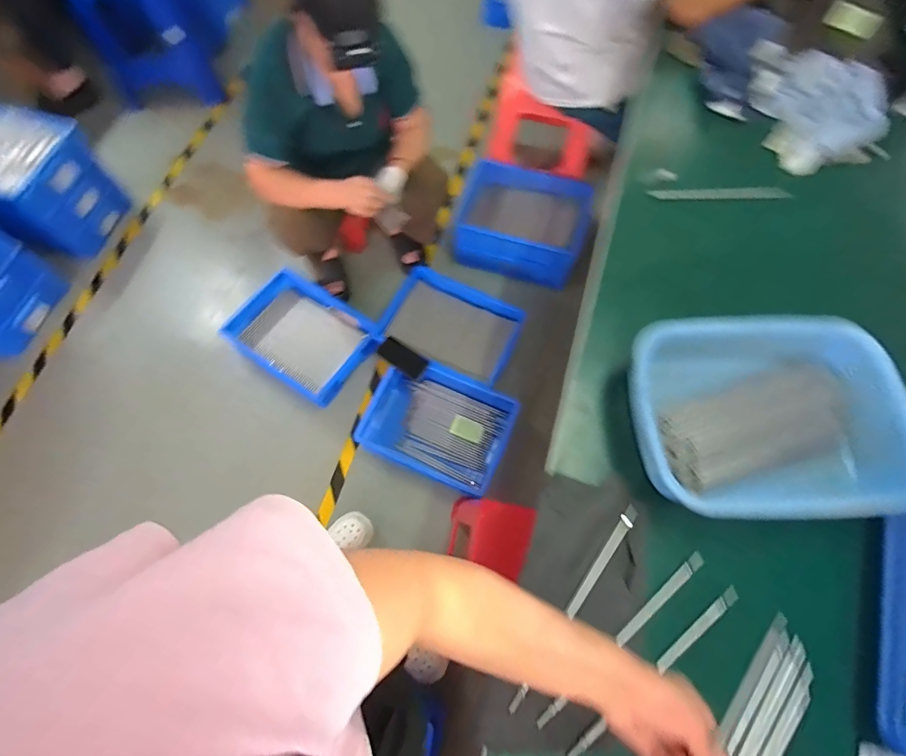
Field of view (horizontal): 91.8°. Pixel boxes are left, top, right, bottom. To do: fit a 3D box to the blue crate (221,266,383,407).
[{"bbox_3d":[-0.481,-0.139,1.436,0.414,0.095,0.330,32,72,10],"label":"blue crate"}]

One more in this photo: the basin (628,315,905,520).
[{"bbox_3d":[0.399,0.045,0.595,0.321,0.119,0.268,2,70,0],"label":"basin"}]

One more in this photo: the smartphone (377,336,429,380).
[{"bbox_3d":[-0.162,-0.063,1.414,0.160,0.015,0.073,34,97,3],"label":"smartphone"}]

